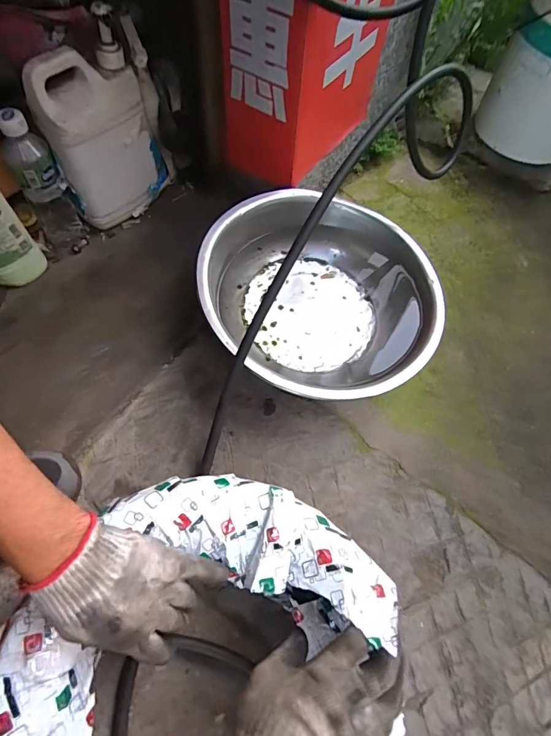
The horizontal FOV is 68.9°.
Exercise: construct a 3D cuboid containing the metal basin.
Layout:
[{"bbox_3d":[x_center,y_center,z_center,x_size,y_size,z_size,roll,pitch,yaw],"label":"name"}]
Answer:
[{"bbox_3d":[0.067,-0.106,0.591,0.333,0.101,0.331,1,61,-2],"label":"metal basin"}]

